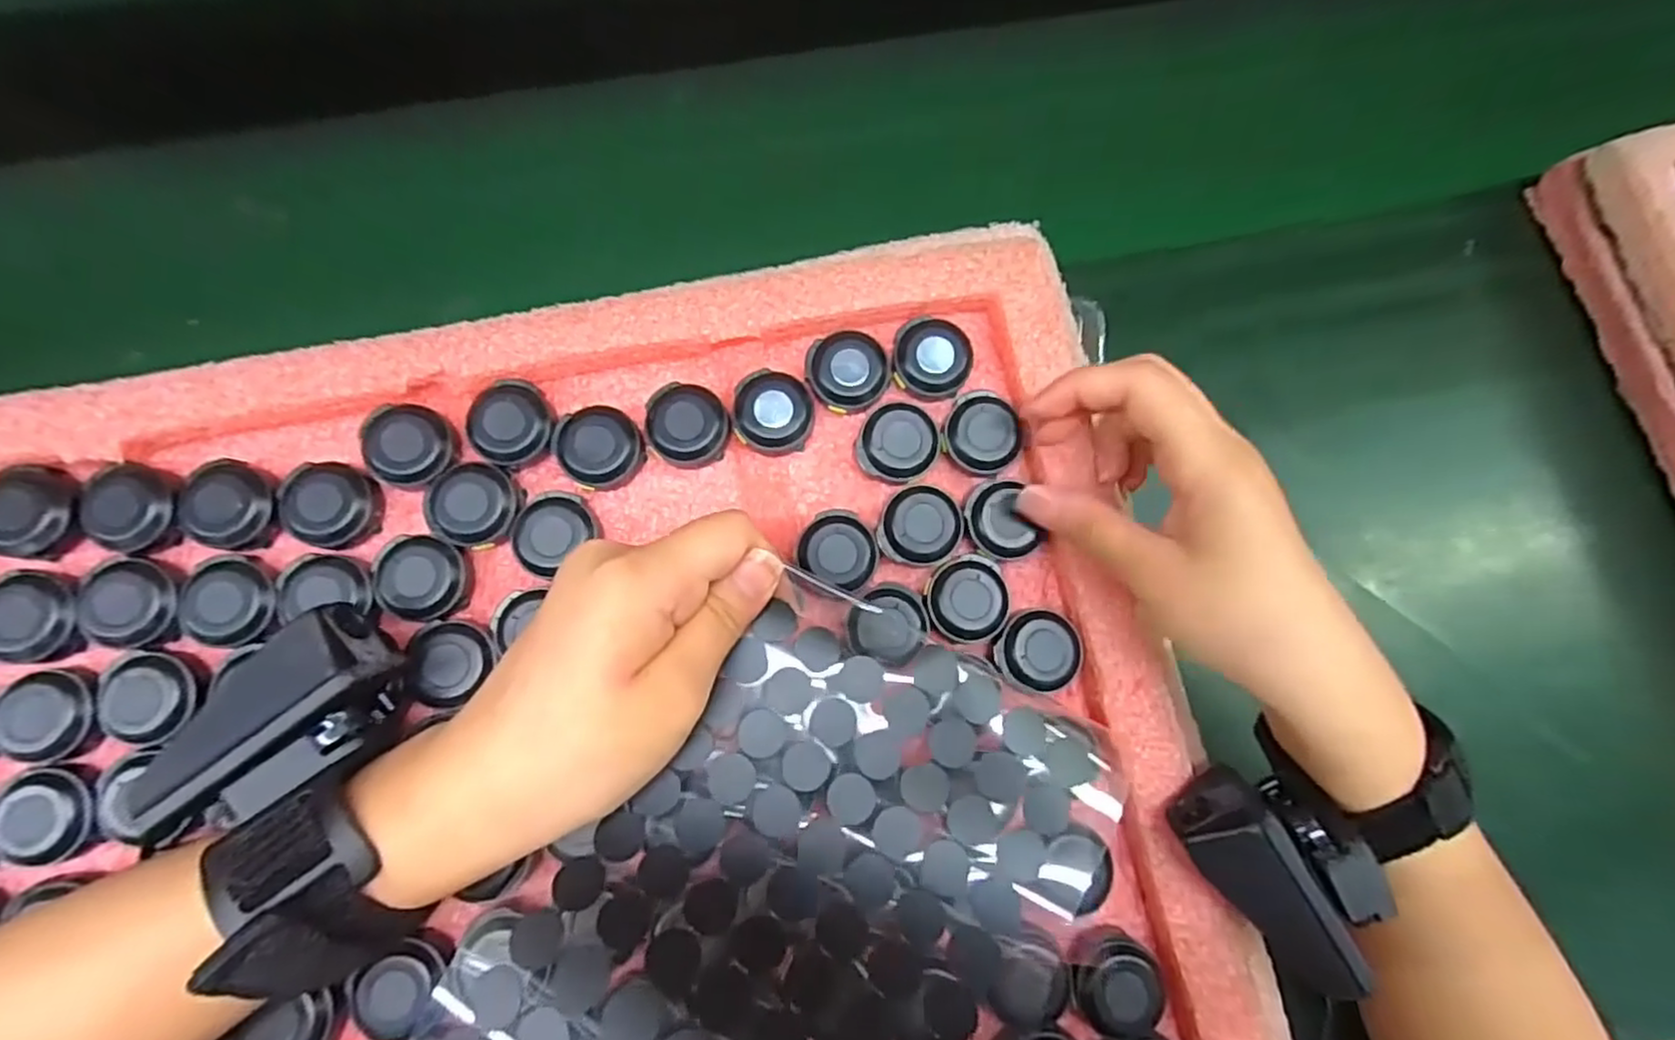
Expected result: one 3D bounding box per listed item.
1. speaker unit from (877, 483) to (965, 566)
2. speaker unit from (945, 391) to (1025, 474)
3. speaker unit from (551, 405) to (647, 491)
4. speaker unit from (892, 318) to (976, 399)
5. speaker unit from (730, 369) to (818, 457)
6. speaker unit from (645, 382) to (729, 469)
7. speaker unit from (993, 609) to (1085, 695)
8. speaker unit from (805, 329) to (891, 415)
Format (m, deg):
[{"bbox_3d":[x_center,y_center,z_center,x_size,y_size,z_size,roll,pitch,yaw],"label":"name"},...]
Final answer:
[{"bbox_3d":[0.030,0.002,0.258,0.028,0.008,0.031,28,79,5],"label":"speaker unit"},{"bbox_3d":[0.053,-0.032,0.264,0.026,0.008,0.029,-44,82,-10],"label":"speaker unit"},{"bbox_3d":[-0.085,-0.027,0.258,0.028,0.012,0.028,0,78,-1],"label":"speaker unit"},{"bbox_3d":[0.035,-0.061,0.269,0.029,0.013,0.027,0,78,-1],"label":"speaker unit"},{"bbox_3d":[-0.023,-0.039,0.263,0.028,0.014,0.029,0,78,-1],"label":"speaker unit"},{"bbox_3d":[-0.054,-0.034,0.260,0.028,0.014,0.028,0,78,-1],"label":"speaker unit"},{"bbox_3d":[0.072,0.046,0.252,0.032,0.009,0.028,28,79,4],"label":"speaker unit"},{"bbox_3d":[0.004,-0.056,0.267,0.030,0.010,0.029,0,78,-1],"label":"speaker unit"}]

